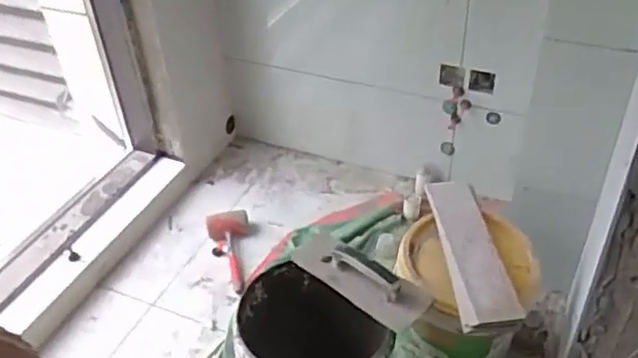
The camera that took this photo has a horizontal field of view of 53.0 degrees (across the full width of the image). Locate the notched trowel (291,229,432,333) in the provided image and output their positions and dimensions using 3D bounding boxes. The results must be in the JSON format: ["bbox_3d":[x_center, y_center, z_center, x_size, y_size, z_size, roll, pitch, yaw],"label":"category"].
[{"bbox_3d":[0.077,0.194,1.307,0.303,0.083,0.097,25,45,32],"label":"notched trowel"}]

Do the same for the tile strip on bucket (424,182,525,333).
[{"bbox_3d":[0.326,0.151,1.388,0.112,0.040,0.416,-4,37,-1],"label":"tile strip on bucket"}]

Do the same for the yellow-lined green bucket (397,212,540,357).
[{"bbox_3d":[0.321,0.292,1.479,0.294,0.340,0.305,-2,37,1],"label":"yellow-lined green bucket"}]

